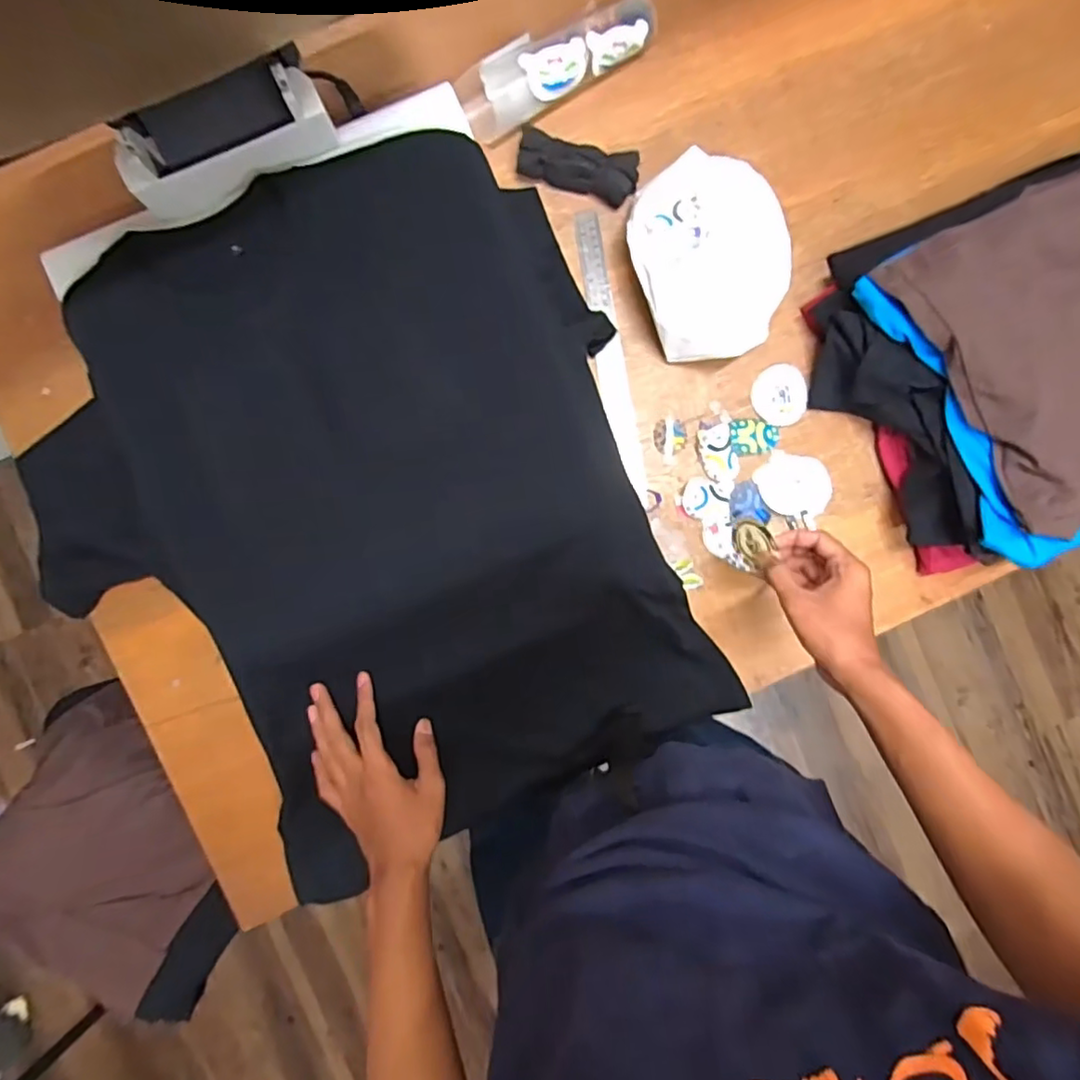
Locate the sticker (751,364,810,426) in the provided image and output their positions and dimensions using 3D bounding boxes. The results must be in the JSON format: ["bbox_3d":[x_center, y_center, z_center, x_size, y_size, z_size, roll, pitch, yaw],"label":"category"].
[{"bbox_3d":[0.264,-0.159,0.651,0.059,0.004,0.066,-21,87,5],"label":"sticker"}]

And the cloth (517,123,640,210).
[{"bbox_3d":[0.040,-0.398,0.625,0.128,0.033,0.052,17,90,-2],"label":"cloth"}]

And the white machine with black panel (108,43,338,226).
[{"bbox_3d":[-0.288,-0.370,0.537,0.186,0.073,0.091,-26,55,-1],"label":"white machine with black panel"}]

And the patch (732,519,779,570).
[{"bbox_3d":[0.199,0.001,0.557,0.006,0.045,0.044,-16,131,-28],"label":"patch"}]

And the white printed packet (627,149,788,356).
[{"bbox_3d":[0.176,-0.291,0.620,0.153,0.040,0.203,-21,91,-1],"label":"white printed packet"}]

